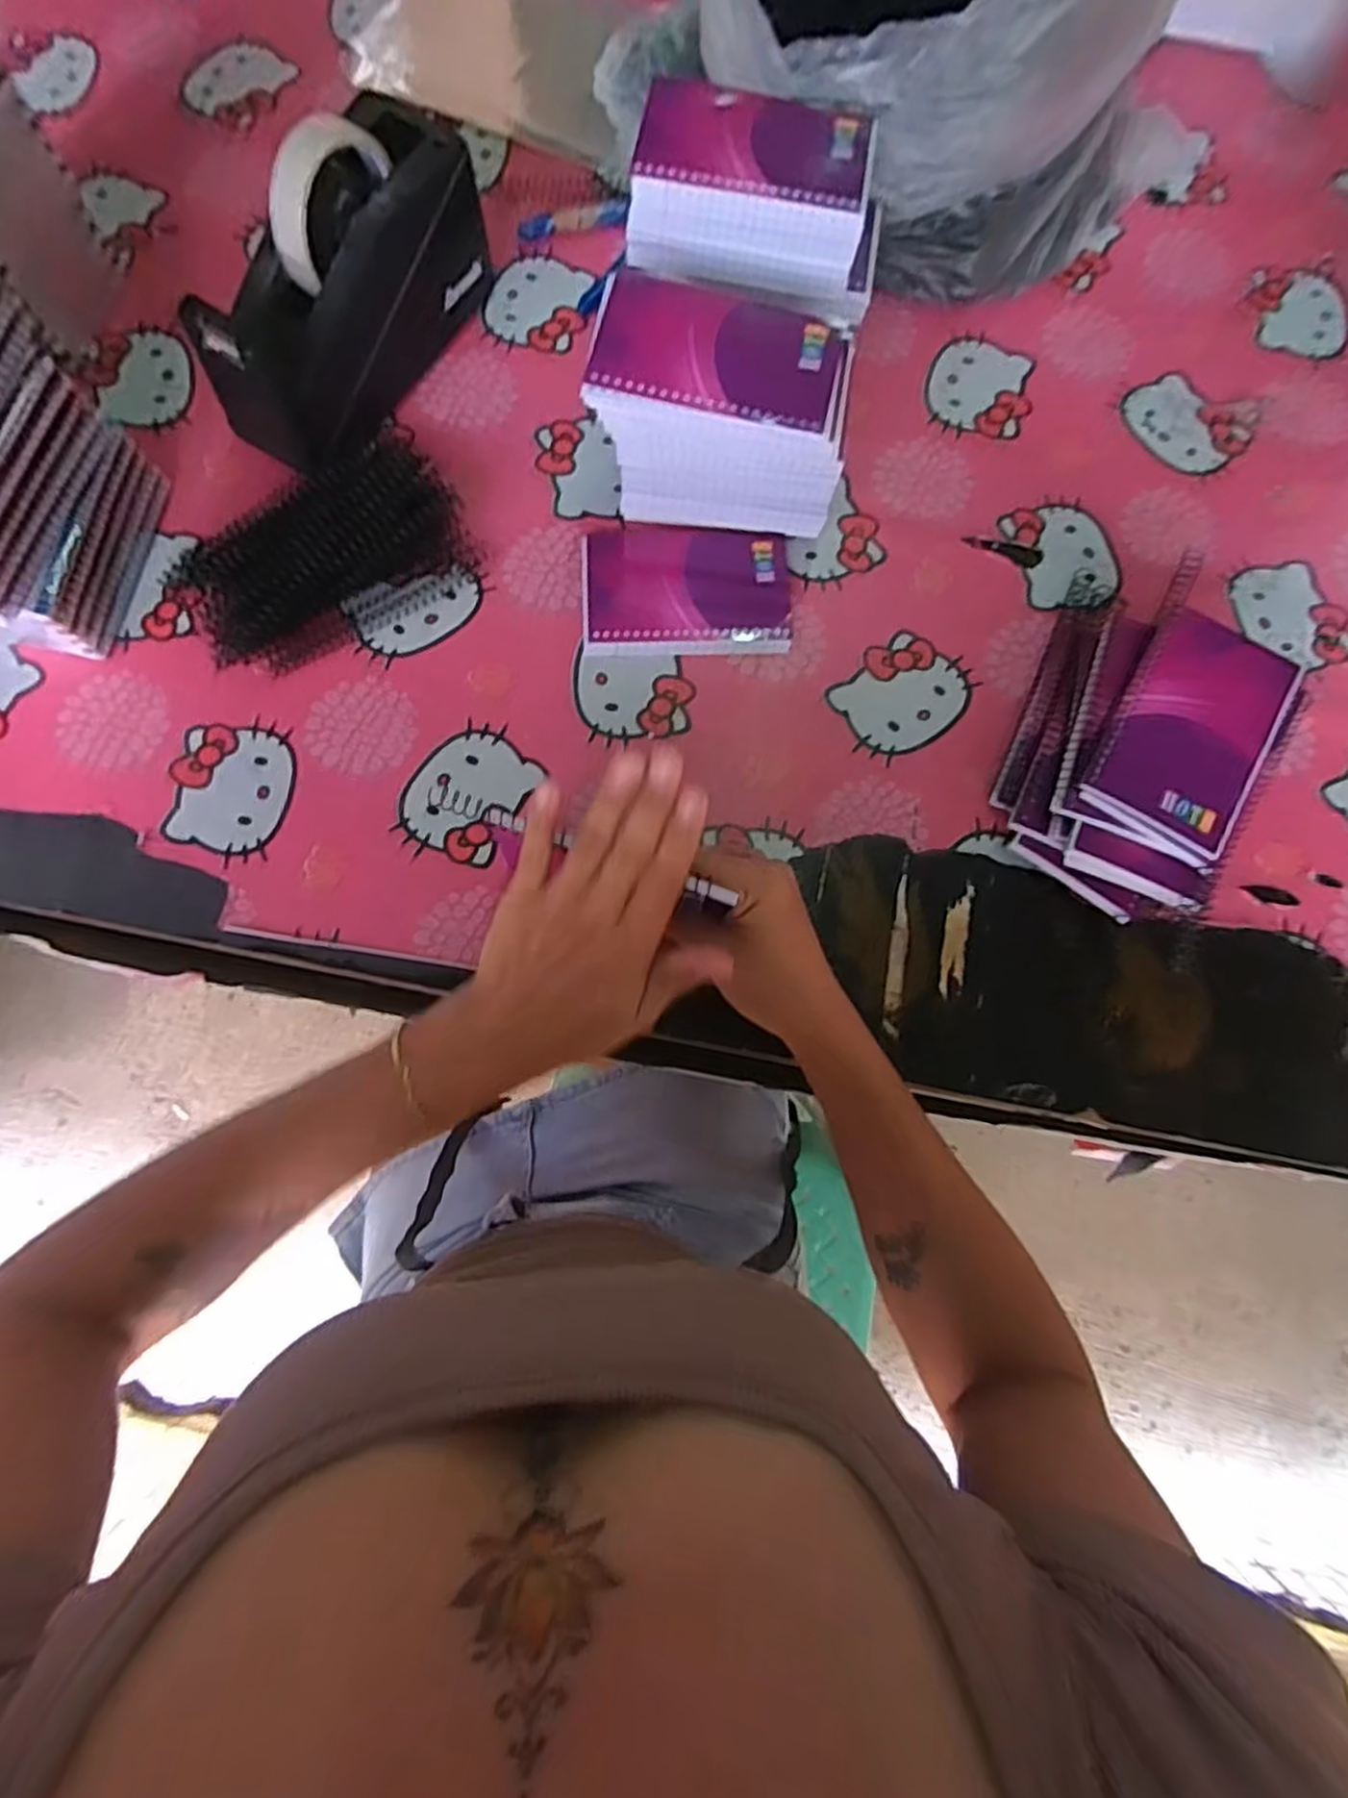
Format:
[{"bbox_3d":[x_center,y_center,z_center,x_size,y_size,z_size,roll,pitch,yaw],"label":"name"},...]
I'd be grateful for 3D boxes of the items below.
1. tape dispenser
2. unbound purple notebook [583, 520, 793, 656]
[{"bbox_3d":[-0.202,-0.372,0.462,0.068,0.111,0.208,31,78,5],"label":"tape dispenser"},{"bbox_3d":[0.009,-0.200,0.488,0.131,0.005,0.090,-2,77,-2],"label":"unbound purple notebook"}]

